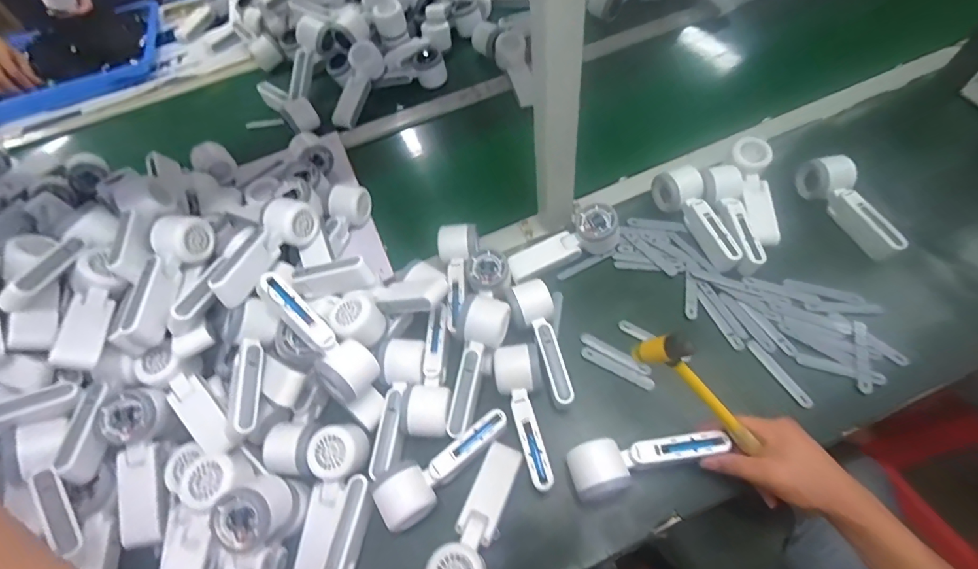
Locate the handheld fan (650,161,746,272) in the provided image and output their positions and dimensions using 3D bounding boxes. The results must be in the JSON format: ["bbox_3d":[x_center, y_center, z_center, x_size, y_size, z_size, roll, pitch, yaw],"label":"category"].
[{"bbox_3d":[0.300,-0.098,0.649,0.055,0.050,0.165,-23,61,-7],"label":"handheld fan"}]

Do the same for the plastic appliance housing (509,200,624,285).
[{"bbox_3d":[0.107,-0.055,0.655,0.167,0.053,0.058,-27,63,5],"label":"plastic appliance housing"}]

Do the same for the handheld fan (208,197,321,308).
[{"bbox_3d":[-0.286,-0.048,0.571,0.062,0.055,0.161,23,65,19],"label":"handheld fan"}]

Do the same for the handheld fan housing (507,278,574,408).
[{"bbox_3d":[0.073,0.067,0.576,0.055,0.045,0.146,-22,60,-7],"label":"handheld fan housing"}]

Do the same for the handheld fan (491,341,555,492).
[{"bbox_3d":[0.041,0.149,0.535,0.056,0.046,0.166,-10,59,1],"label":"handheld fan"}]

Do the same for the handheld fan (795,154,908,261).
[{"bbox_3d":[0.506,-0.110,0.636,0.053,0.048,0.165,-19,60,-4],"label":"handheld fan"}]

